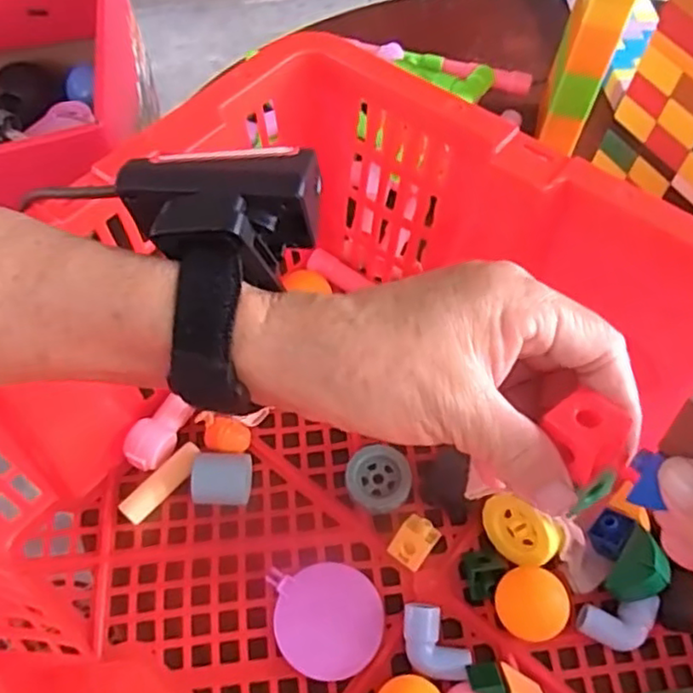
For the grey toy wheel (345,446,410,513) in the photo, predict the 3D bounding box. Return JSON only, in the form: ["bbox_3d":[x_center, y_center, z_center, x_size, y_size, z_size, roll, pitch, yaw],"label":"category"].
[{"bbox_3d":[0.019,0.079,0.390,0.037,0.017,0.035,1,59,-2],"label":"grey toy wheel"}]

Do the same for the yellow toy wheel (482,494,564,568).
[{"bbox_3d":[0.096,0.102,0.365,0.017,0.042,0.041,-4,47,-41],"label":"yellow toy wheel"}]

